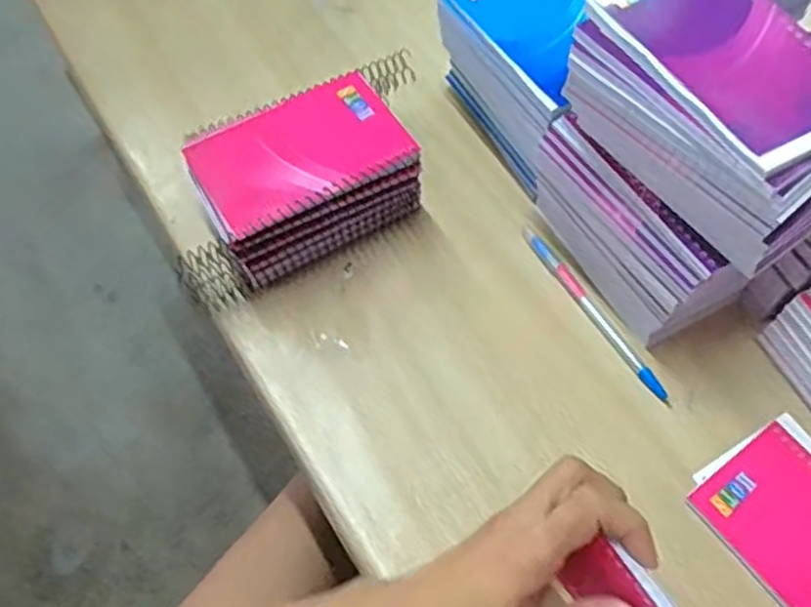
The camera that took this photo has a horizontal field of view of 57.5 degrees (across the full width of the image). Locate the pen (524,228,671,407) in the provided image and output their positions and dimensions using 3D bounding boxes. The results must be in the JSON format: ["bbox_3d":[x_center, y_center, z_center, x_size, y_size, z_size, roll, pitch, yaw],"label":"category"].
[{"bbox_3d":[0.123,0.006,0.482,0.011,0.005,0.145,-27,65,-15],"label":"pen"}]

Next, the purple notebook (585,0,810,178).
[{"bbox_3d":[0.159,-0.126,0.362,0.084,0.008,0.134,-28,65,-16],"label":"purple notebook"}]

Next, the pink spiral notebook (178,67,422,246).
[{"bbox_3d":[-0.068,-0.097,0.475,0.136,0.015,0.085,-29,65,-16],"label":"pink spiral notebook"}]

